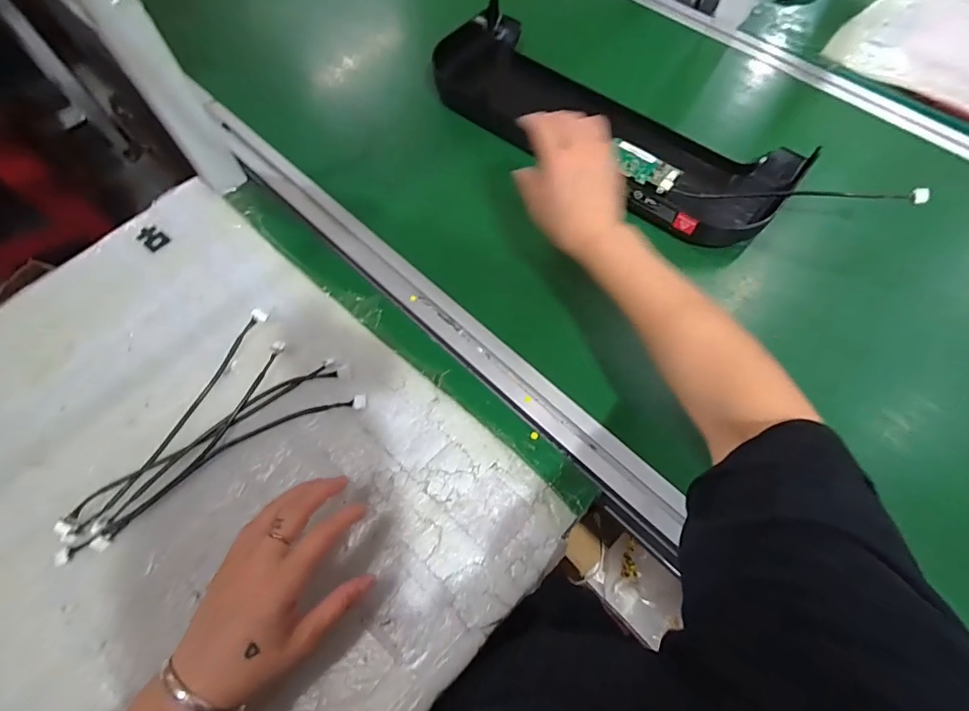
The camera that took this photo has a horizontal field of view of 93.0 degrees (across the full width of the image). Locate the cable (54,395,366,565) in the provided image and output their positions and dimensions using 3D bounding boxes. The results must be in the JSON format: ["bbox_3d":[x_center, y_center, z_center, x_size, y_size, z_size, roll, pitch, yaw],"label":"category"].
[{"bbox_3d":[-0.235,0.096,0.409,0.268,0.011,0.031,-28,68,-12],"label":"cable"}]

